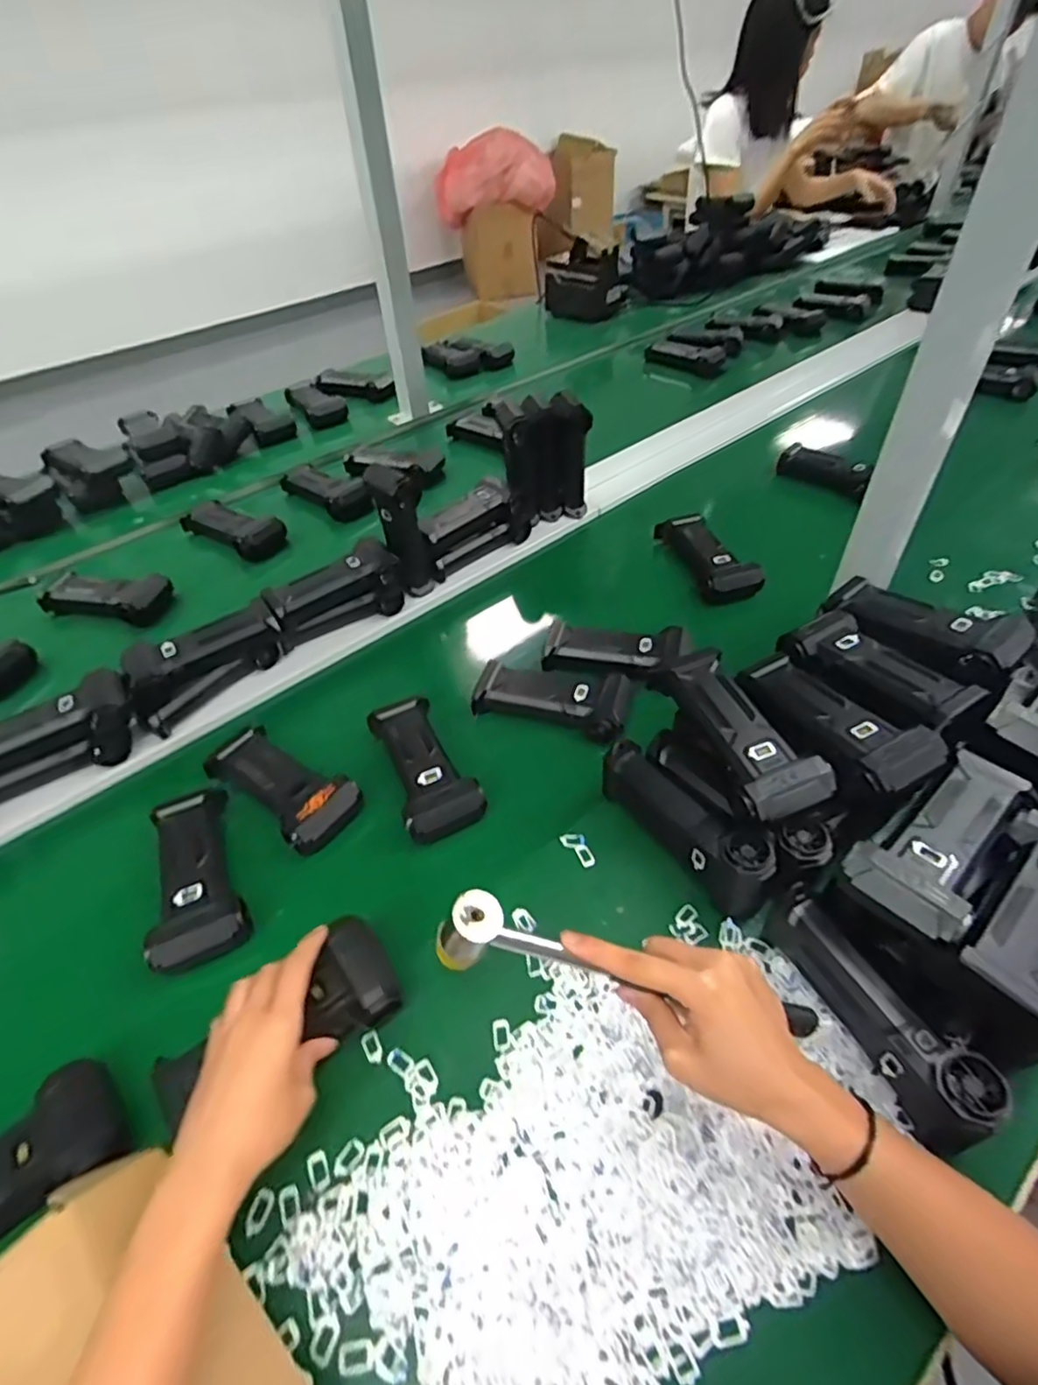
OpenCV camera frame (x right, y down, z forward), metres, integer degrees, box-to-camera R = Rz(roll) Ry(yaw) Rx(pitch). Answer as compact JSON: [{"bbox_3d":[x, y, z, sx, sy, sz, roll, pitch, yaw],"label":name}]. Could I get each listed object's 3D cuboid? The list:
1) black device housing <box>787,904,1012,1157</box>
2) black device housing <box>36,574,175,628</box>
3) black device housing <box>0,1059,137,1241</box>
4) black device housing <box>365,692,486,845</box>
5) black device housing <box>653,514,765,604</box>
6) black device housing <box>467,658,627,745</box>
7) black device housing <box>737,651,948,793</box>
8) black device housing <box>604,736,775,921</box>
[{"bbox_3d":[0.229,0.205,0.403,0.038,0.066,0.142,-20,47,-12],"label":"black device housing"},{"bbox_3d":[-0.545,-0.128,0.828,0.159,0.033,0.070,6,47,11],"label":"black device housing"},{"bbox_3d":[-0.331,0.309,0.390,0.154,0.033,0.068,-36,53,-26],"label":"black device housing"},{"bbox_3d":[-0.095,0.063,0.603,0.069,0.032,0.160,-23,48,-15],"label":"black device housing"},{"bbox_3d":[0.240,-0.171,0.801,0.065,0.033,0.165,-16,47,-10],"label":"black device housing"},{"bbox_3d":[0.035,0.006,0.656,0.151,0.042,0.064,11,48,17],"label":"black device housing"},{"bbox_3d":[0.243,0.017,0.499,0.068,0.039,0.163,-23,49,-17],"label":"black device housing"},{"bbox_3d":[0.133,0.106,0.508,0.044,0.064,0.163,-33,51,-23],"label":"black device housing"}]

